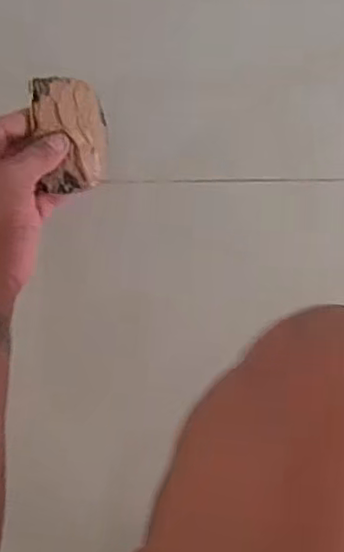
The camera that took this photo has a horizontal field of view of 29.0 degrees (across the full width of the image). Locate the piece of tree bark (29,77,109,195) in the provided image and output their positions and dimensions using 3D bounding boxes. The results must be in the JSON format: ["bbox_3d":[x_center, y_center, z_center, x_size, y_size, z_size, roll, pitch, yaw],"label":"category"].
[{"bbox_3d":[-0.071,-0.101,0.474,0.051,0.007,0.079,-11,112,-19],"label":"piece of tree bark"}]

